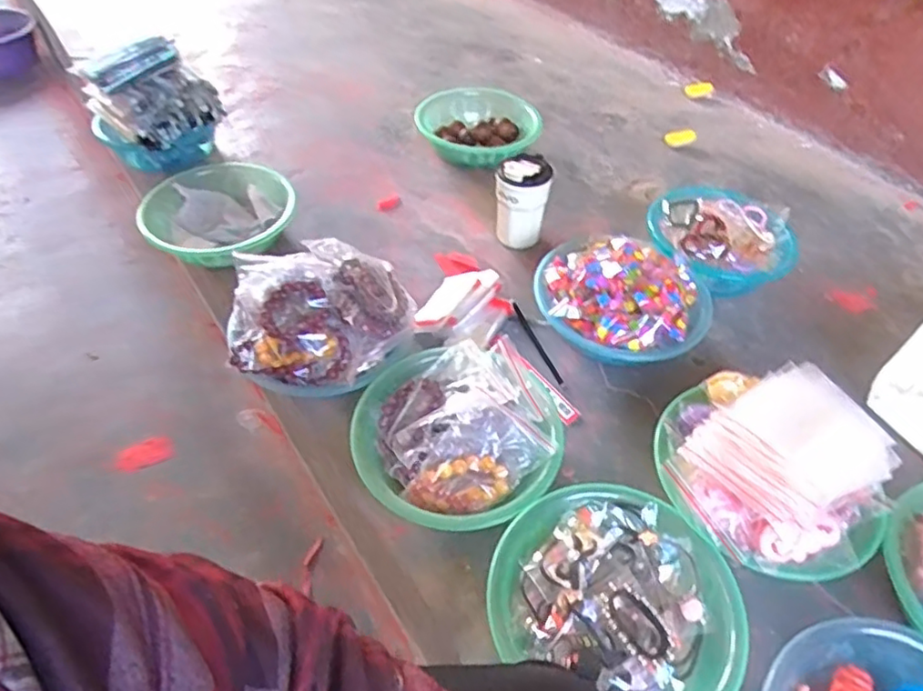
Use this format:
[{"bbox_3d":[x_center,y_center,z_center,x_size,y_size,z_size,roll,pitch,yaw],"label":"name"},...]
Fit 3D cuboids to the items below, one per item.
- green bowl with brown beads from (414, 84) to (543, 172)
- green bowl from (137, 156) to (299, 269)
[{"bbox_3d":[0.030,-0.408,1.196,0.235,0.087,0.200,7,48,3],"label":"green bowl with brown beads"},{"bbox_3d":[-0.392,-0.219,1.026,0.230,0.085,0.239,1,48,-2],"label":"green bowl"}]

